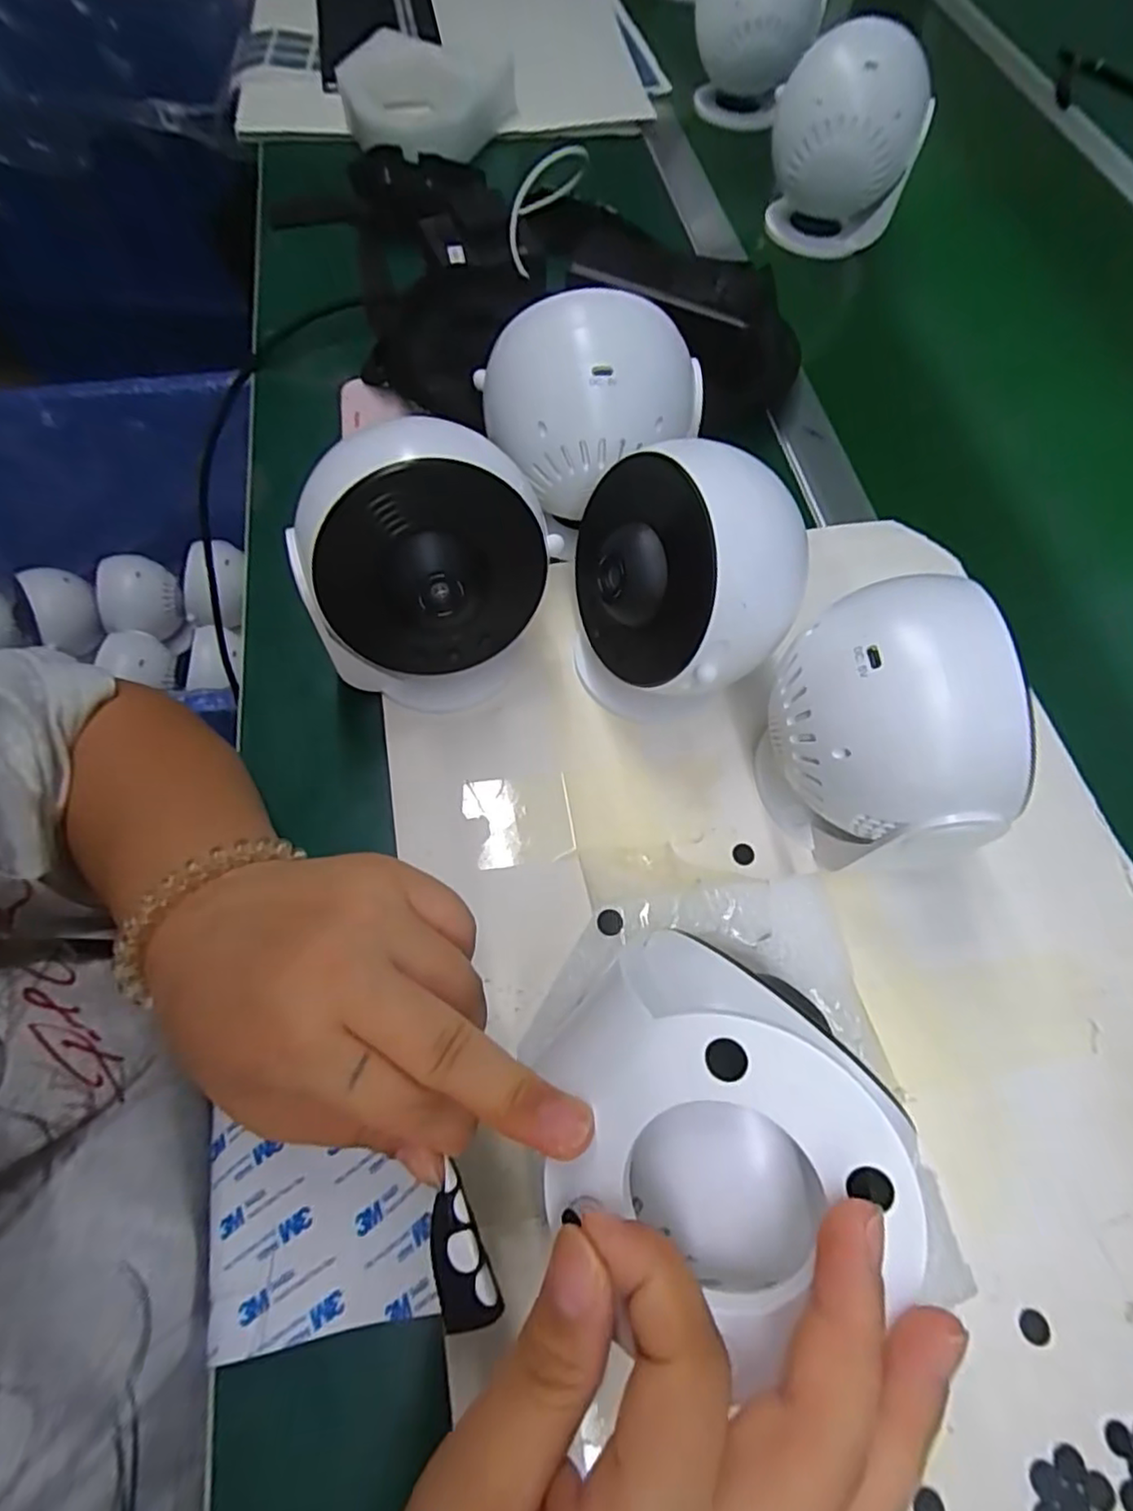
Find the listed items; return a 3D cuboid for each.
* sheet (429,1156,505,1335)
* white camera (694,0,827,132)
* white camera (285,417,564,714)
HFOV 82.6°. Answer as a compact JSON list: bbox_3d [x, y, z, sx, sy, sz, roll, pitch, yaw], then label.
[{"bbox_3d":[-0.030,0.134,0.174,0.015,0.004,0.036,-17,74,-4],"label":"sheet"},{"bbox_3d":[0.168,-0.663,0.589,0.116,0.130,0.099,11,66,0],"label":"white camera"},{"bbox_3d":[-0.067,-0.084,0.299,0.104,0.121,0.088,-34,71,-17],"label":"white camera"}]

